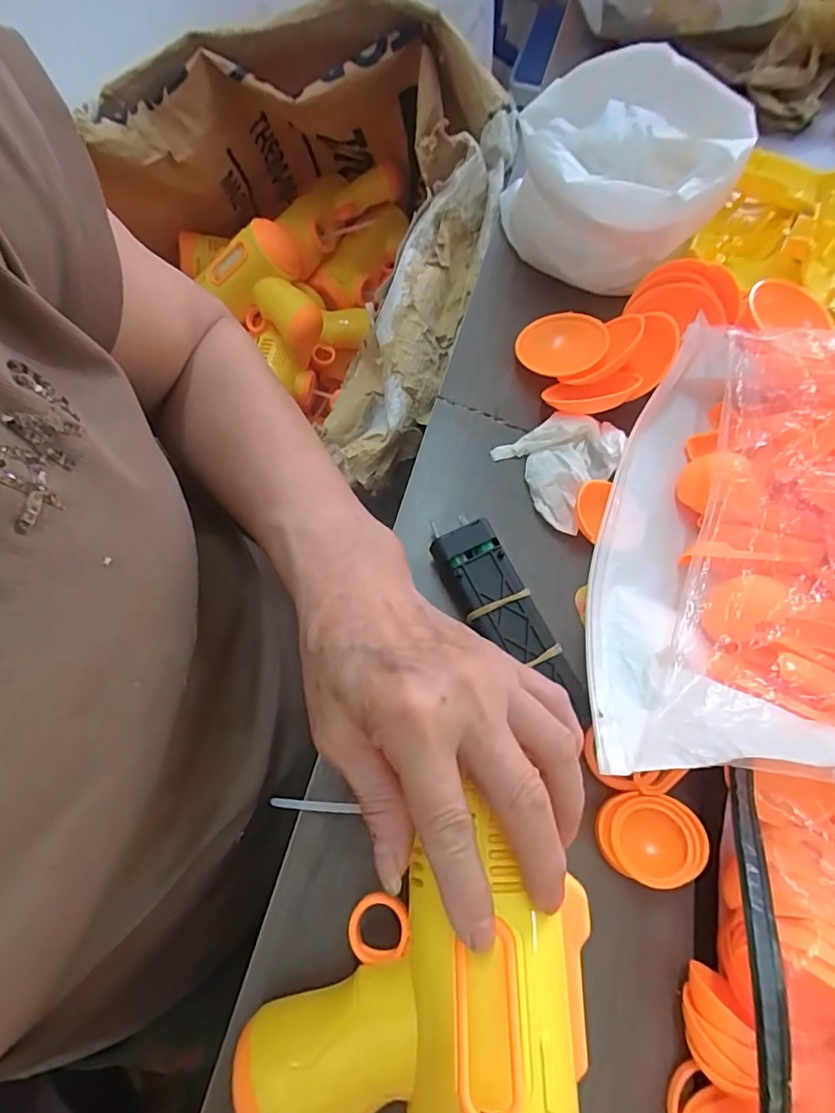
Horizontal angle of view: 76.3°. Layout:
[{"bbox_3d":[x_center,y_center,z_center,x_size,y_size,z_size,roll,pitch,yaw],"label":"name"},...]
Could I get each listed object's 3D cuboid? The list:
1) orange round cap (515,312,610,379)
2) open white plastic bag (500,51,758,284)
[{"bbox_3d":[0.090,-0.133,0.332,0.053,0.010,0.053,-6,60,11],"label":"orange round cap"},{"bbox_3d":[0.119,-0.227,0.324,0.125,0.077,0.108,11,68,3],"label":"open white plastic bag"}]

